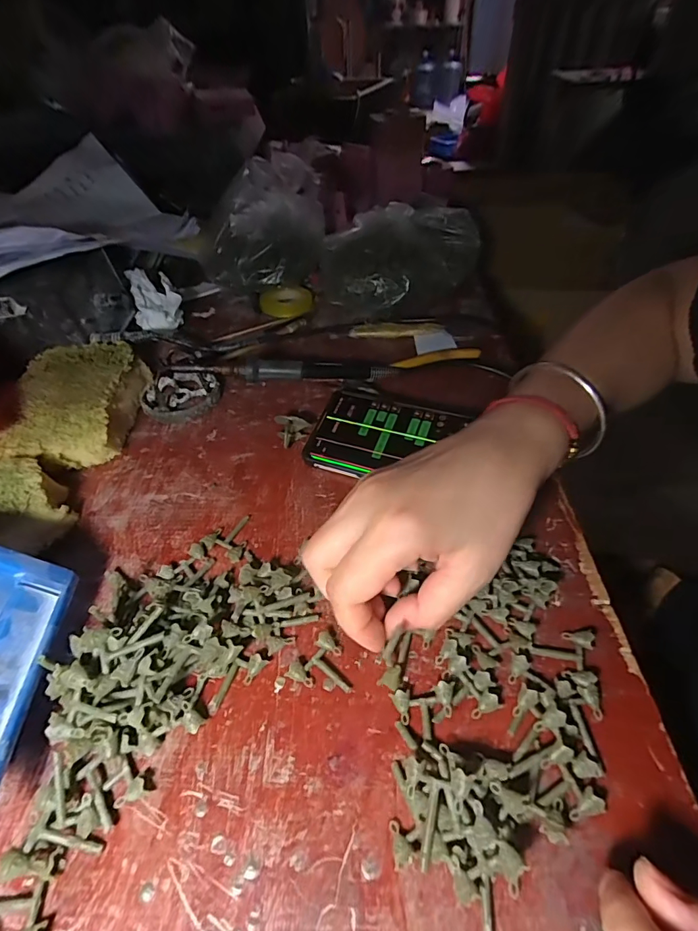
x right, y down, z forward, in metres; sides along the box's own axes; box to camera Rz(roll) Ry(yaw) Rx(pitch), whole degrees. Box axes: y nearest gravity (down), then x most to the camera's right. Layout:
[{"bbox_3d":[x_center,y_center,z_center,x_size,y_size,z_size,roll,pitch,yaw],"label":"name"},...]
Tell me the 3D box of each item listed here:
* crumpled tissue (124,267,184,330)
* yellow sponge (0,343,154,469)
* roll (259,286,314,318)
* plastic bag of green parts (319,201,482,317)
[{"bbox_3d":[-0.217,-0.181,0.495,0.051,0.047,0.088,-26,51,-19],"label":"crumpled tissue"},{"bbox_3d":[-0.236,-0.052,0.381,0.092,0.042,0.135,-4,47,0],"label":"yellow sponge"},{"bbox_3d":[-0.074,-0.194,0.527,0.062,0.018,0.062,-2,47,2],"label":"roll"},{"bbox_3d":[0.061,-0.225,0.494,0.183,0.079,0.114,-7,47,-3],"label":"plastic bag of green parts"}]

